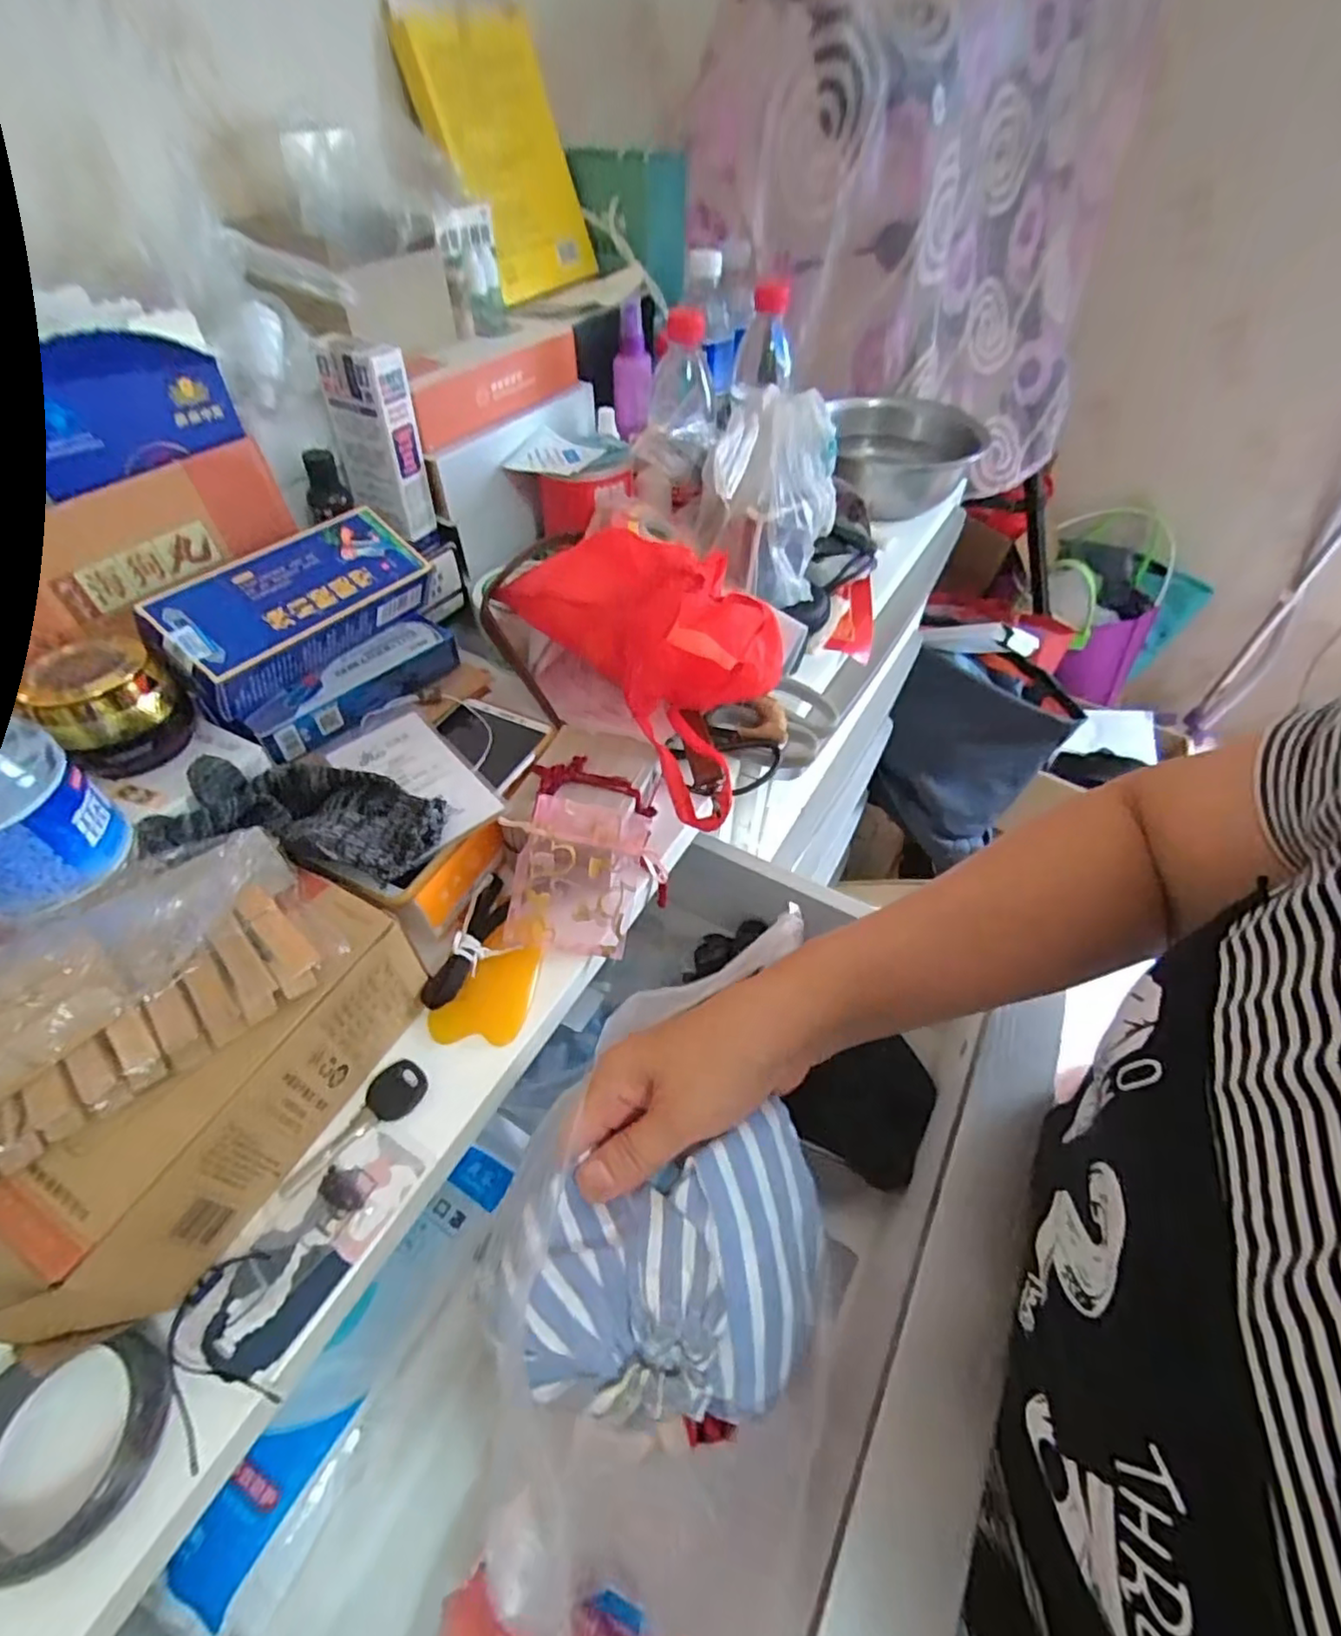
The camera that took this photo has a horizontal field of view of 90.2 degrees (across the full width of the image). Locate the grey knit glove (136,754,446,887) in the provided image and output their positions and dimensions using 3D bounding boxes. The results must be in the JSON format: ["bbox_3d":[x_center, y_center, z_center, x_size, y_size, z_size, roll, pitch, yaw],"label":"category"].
[{"bbox_3d":[-0.189,-0.002,0.351,0.127,0.036,0.073,0,50,0],"label":"grey knit glove"}]

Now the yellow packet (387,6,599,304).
[{"bbox_3d":[-0.141,-0.581,0.588,0.031,0.194,0.142,27,61,39],"label":"yellow packet"}]

